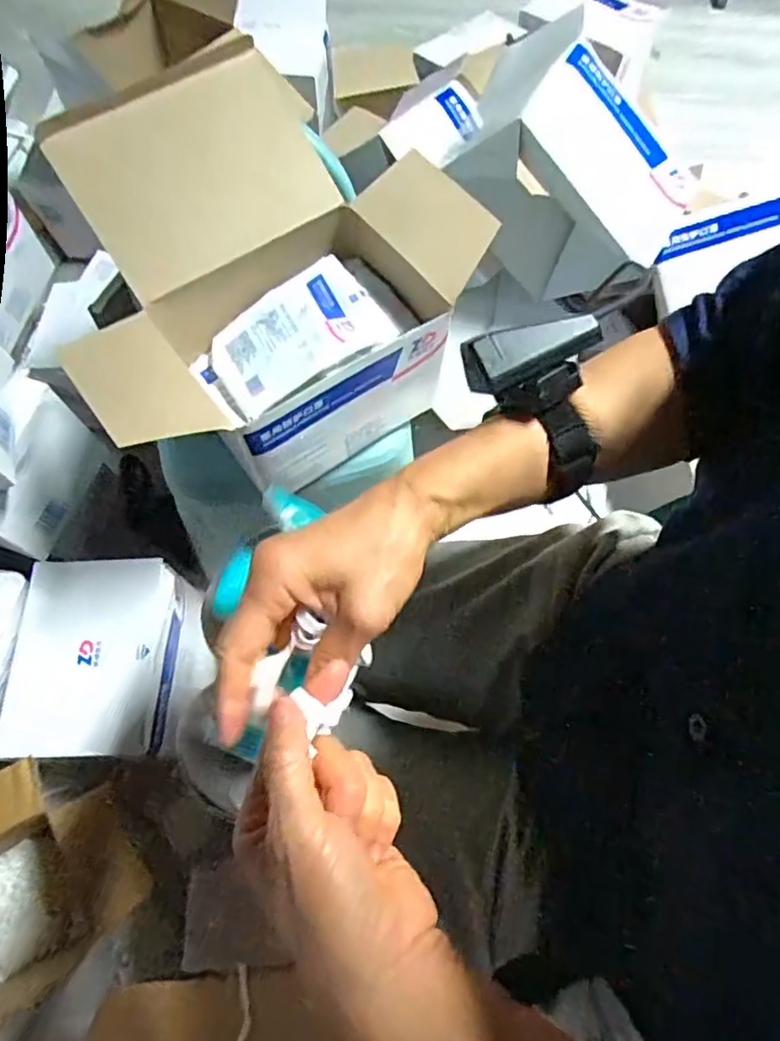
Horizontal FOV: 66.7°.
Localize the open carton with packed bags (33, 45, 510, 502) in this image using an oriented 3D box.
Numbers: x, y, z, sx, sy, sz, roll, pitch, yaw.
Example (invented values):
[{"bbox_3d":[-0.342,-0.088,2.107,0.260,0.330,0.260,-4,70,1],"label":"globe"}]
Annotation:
[{"bbox_3d":[-0.168,-0.261,0.664,0.390,0.232,0.372,-32,71,-12],"label":"open carton with packed bags"}]

